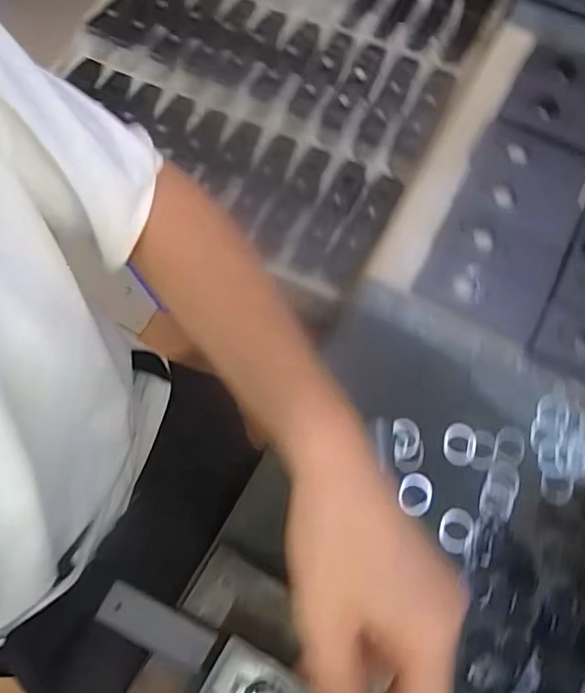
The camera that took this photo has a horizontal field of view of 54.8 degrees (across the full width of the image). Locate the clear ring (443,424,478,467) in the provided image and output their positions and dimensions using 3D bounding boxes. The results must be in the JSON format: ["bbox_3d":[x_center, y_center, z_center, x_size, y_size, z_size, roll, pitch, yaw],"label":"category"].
[{"bbox_3d":[0.133,0.078,0.448,0.025,0.004,0.033,10,73,5],"label":"clear ring"}]

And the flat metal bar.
[{"bbox_3d":[-0.094,0.193,0.389,0.079,0.014,0.030,26,75,9],"label":"flat metal bar"}]

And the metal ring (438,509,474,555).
[{"bbox_3d":[0.126,0.141,0.431,0.025,0.004,0.032,11,74,5],"label":"metal ring"}]

